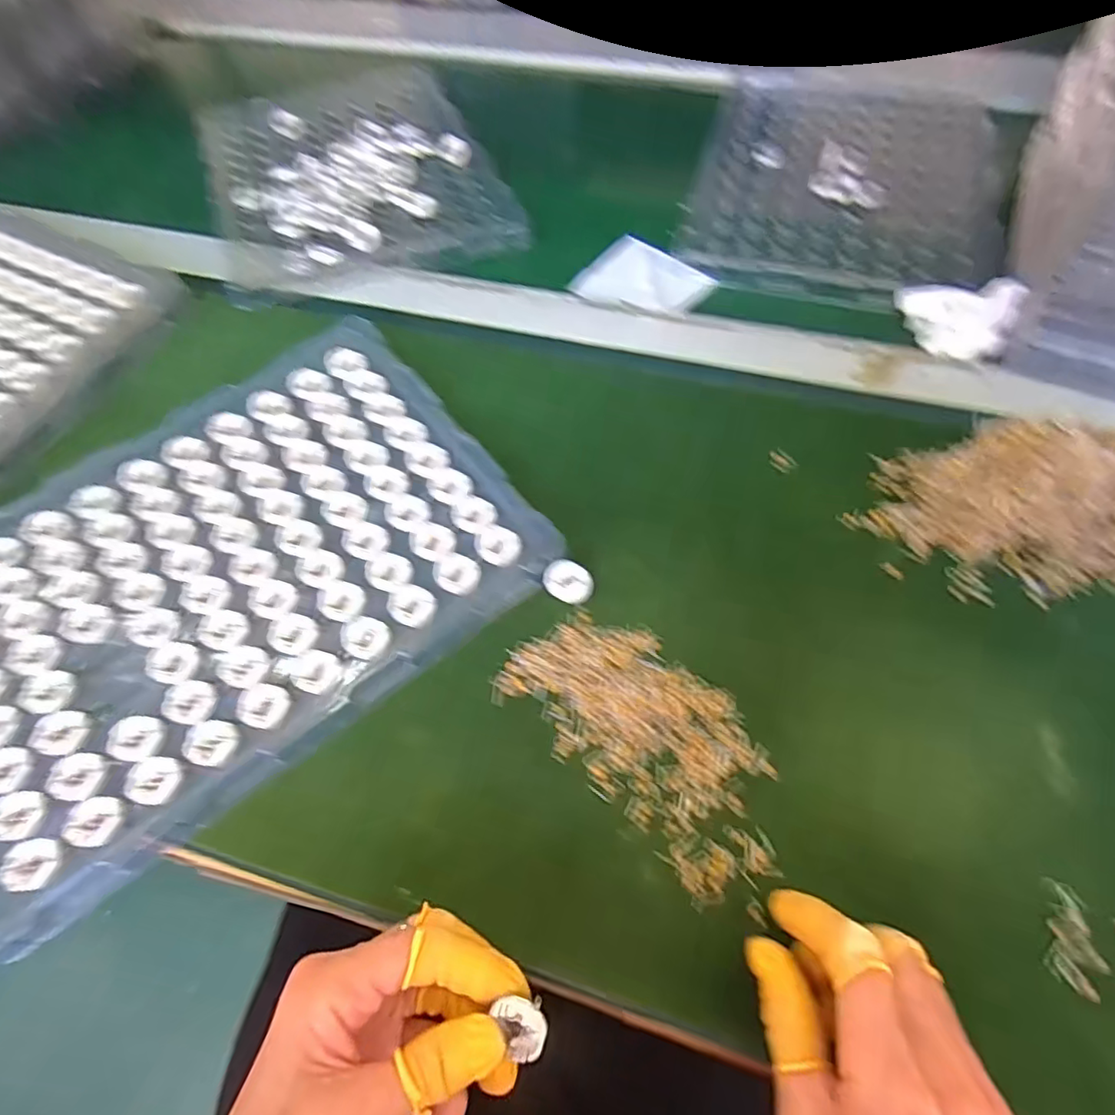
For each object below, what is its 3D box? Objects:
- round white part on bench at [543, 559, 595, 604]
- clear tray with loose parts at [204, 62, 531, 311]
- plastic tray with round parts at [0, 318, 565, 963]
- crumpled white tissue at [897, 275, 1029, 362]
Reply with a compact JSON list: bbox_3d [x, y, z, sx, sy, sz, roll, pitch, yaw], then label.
[{"bbox_3d":[0.007,0.014,0.345,0.029,0.010,0.023,21,65,13],"label":"round white part on bench"},{"bbox_3d":[-0.209,-0.397,0.566,0.256,0.016,0.376,-22,63,-10],"label":"clear tray with loose parts"},{"bbox_3d":[-0.207,0.006,0.355,0.342,0.016,0.252,-35,66,-16],"label":"plastic tray with round parts"},{"bbox_3d":[0.295,-0.176,0.425,0.080,0.028,0.058,-1,62,1],"label":"crumpled white tissue"}]

